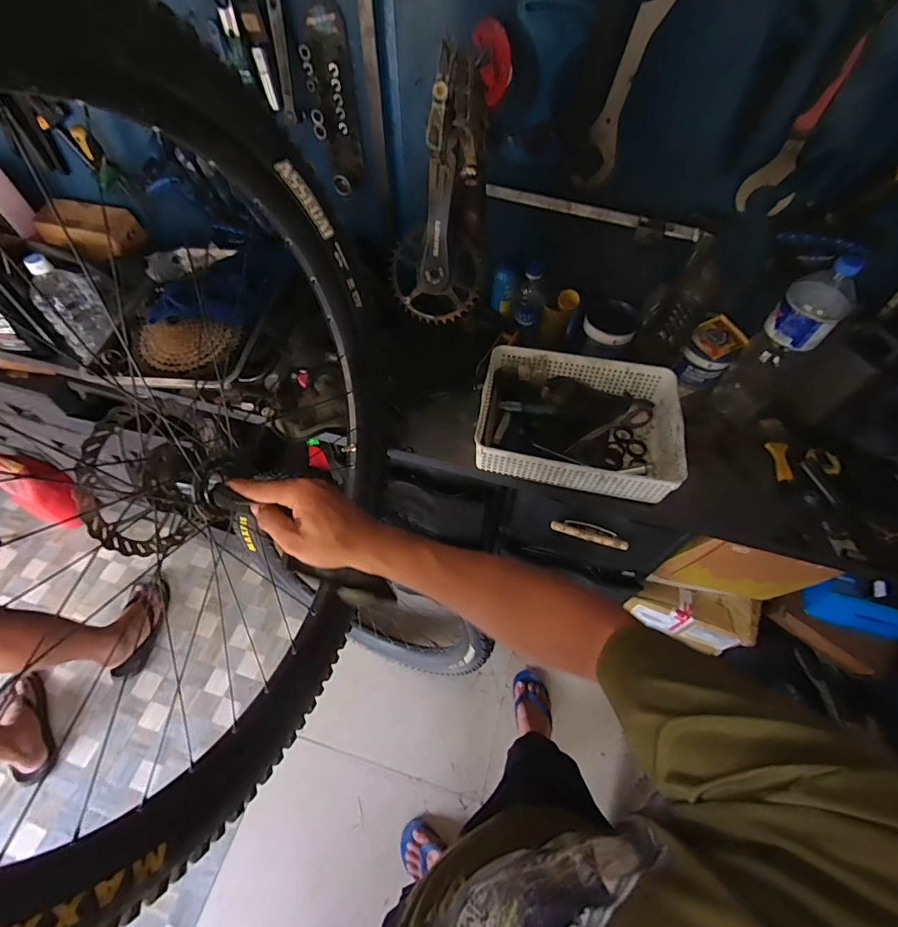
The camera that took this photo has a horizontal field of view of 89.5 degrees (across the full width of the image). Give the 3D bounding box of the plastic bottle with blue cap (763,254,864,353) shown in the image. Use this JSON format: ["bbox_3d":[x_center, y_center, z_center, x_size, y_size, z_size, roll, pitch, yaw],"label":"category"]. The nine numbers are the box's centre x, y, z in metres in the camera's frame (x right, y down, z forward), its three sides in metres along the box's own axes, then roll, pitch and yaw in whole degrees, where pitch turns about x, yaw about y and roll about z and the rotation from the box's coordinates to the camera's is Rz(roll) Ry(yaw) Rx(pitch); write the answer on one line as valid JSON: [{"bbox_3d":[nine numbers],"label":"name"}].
[{"bbox_3d":[0.566,-0.250,0.694,0.087,0.129,0.078,40,65,21],"label":"plastic bottle with blue cap"}]

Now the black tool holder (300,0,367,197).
[{"bbox_3d":[-0.189,-0.586,0.749,0.073,0.250,0.032,-1,52,0],"label":"black tool holder"}]

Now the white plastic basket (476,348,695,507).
[{"bbox_3d":[0.219,-0.073,0.791,0.327,0.077,0.244,11,58,6],"label":"white plastic basket"}]

